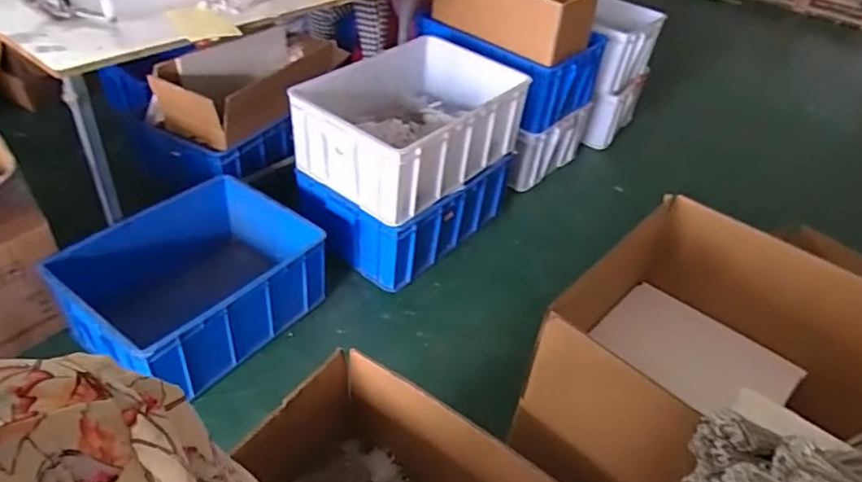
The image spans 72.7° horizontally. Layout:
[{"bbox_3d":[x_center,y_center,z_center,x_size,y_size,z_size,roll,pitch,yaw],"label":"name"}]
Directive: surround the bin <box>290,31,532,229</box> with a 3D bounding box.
[{"bbox_3d":[-0.084,-0.358,1.742,0.490,0.248,0.609,30,45,25],"label":"bin"}]

